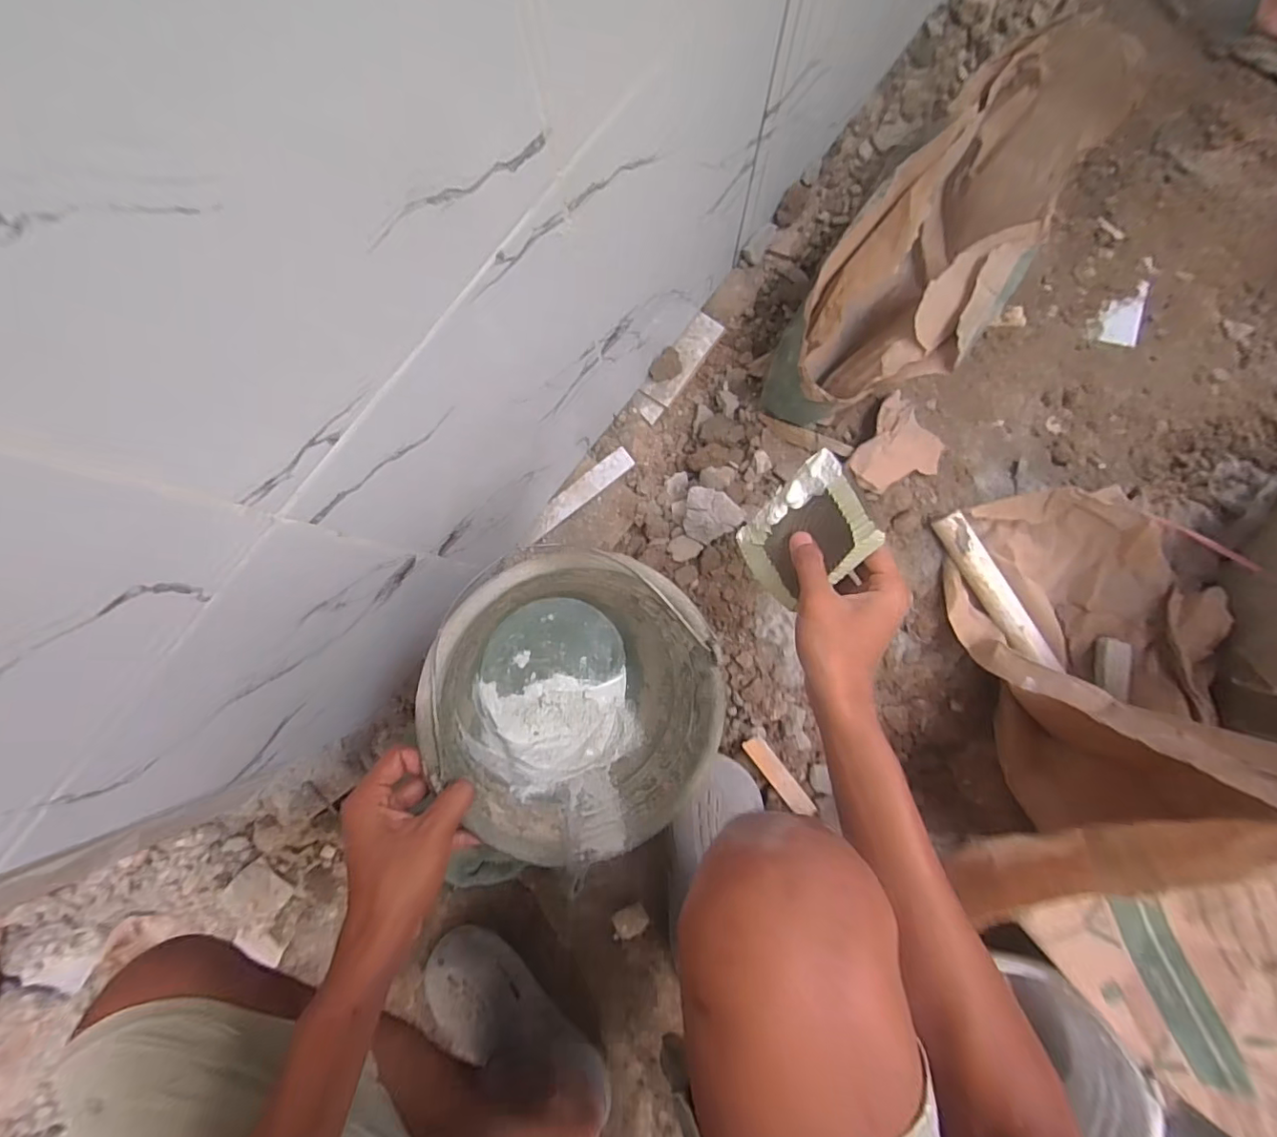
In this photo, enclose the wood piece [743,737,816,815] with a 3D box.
[{"bbox_3d":[0.164,0.244,0.651,0.027,0.008,0.103,-40,76,6],"label":"wood piece"}]

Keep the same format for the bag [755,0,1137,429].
[{"bbox_3d":[0.326,-0.338,0.638,0.169,0.186,0.436,40,88,4],"label":"bag"}]

